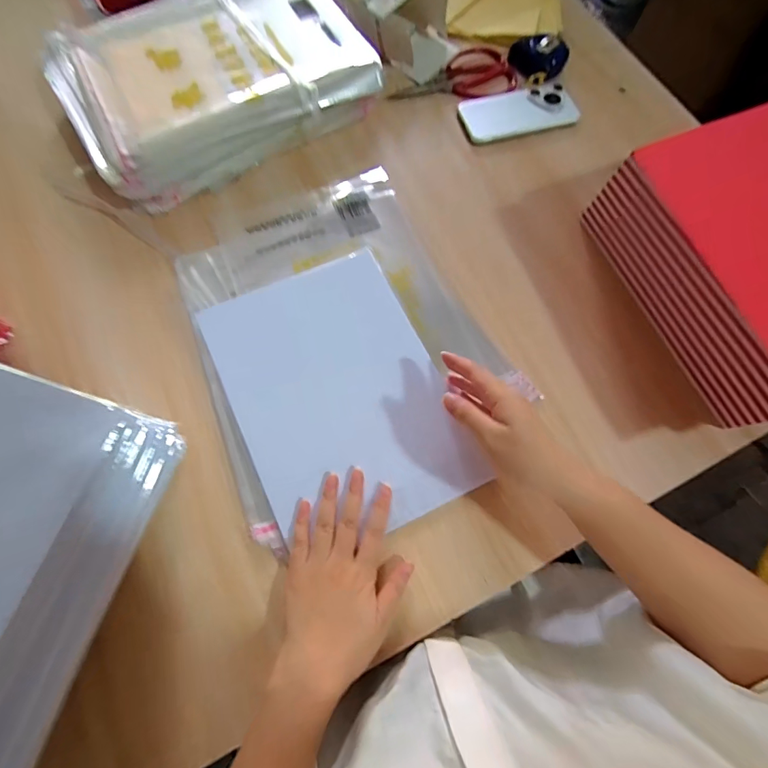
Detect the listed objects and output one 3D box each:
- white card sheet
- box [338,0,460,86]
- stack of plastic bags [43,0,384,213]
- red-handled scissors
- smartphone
[{"bbox_3d":[-0.048,0.006,0.447,0.209,0.006,0.296,-24,72,-10],"label":"white card sheet"},{"bbox_3d":[0.015,-0.516,0.597,0.163,0.089,0.105,38,73,13],"label":"box"},{"bbox_3d":[-0.217,-0.399,0.561,0.363,0.065,0.273,-30,72,-12],"label":"stack of plastic bags"},{"bbox_3d":[0.104,-0.439,0.608,0.182,0.016,0.078,-19,70,-8],"label":"red-handled scissors"},{"bbox_3d":[0.188,-0.383,0.593,0.162,0.011,0.085,-13,70,-6],"label":"smartphone"}]

